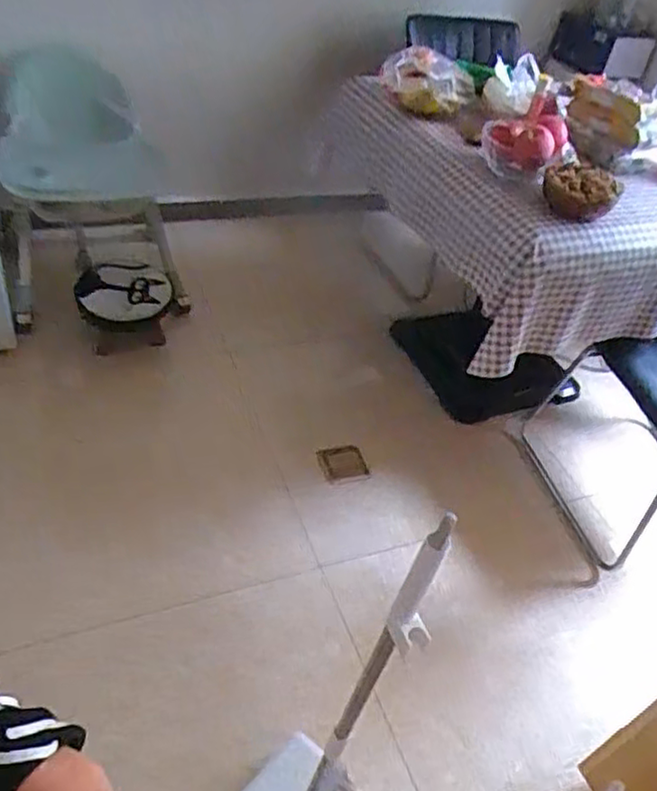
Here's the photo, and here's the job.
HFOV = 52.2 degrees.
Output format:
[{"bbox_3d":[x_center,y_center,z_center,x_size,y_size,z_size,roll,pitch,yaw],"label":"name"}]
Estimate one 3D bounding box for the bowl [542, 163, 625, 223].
[{"bbox_3d":[0.525,-0.427,1.395,0.153,0.072,0.138,10,40,14],"label":"bowl"}]

